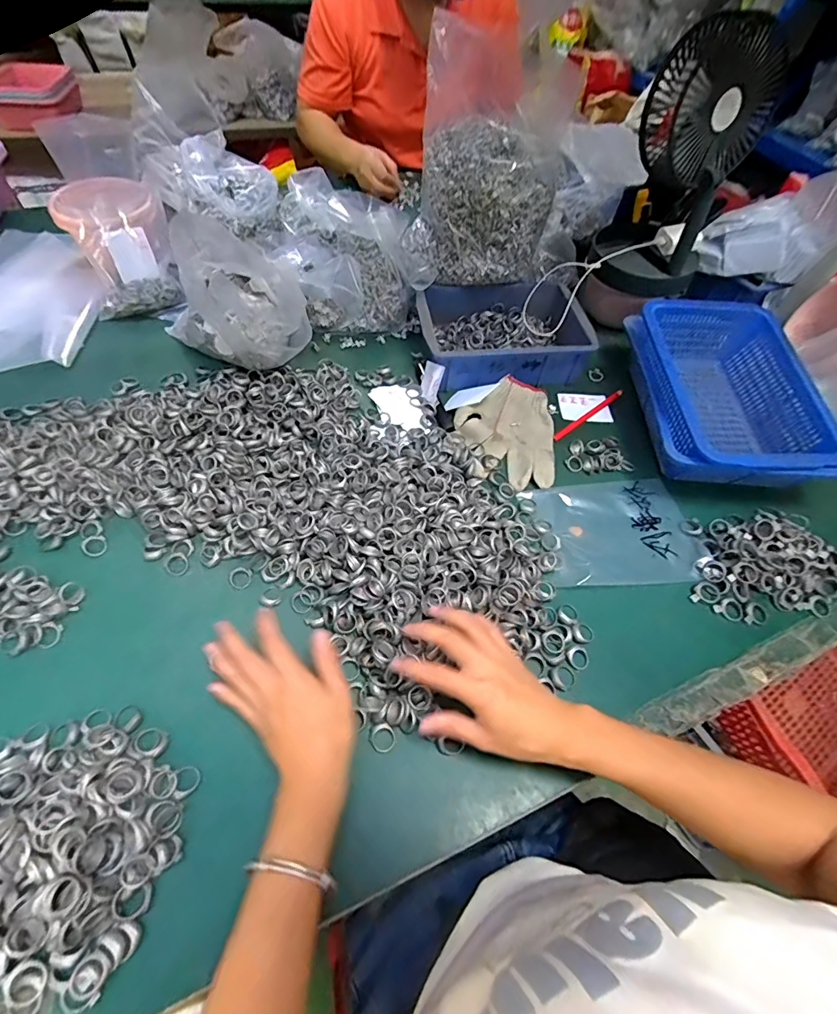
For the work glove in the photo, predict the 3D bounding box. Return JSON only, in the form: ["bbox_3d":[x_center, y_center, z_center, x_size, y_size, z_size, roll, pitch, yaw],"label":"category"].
[{"bbox_3d":[0.120,-0.112,0.622,0.133,0.021,0.189,10,55,1],"label":"work glove"}]

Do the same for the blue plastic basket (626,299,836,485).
[{"bbox_3d":[0.411,-0.143,0.612,0.201,0.111,0.262,2,55,-4],"label":"blue plastic basket"}]

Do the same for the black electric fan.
[{"bbox_3d":[0.361,-0.457,0.638,0.146,0.303,0.137,24,57,11],"label":"black electric fan"}]

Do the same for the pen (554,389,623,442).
[{"bbox_3d":[0.245,-0.133,0.662,0.148,0.010,0.011,-33,65,-25],"label":"pen"}]

